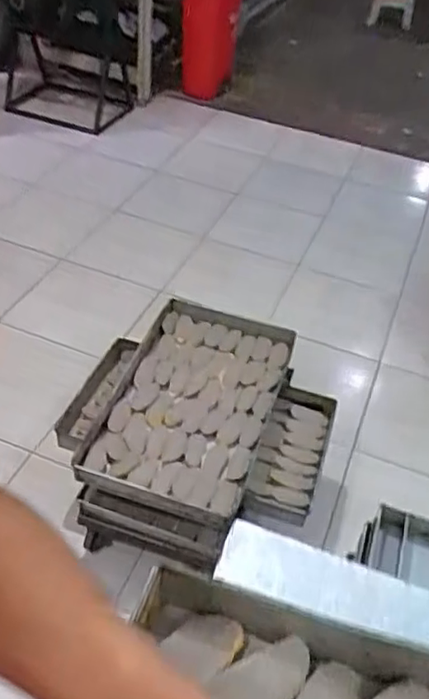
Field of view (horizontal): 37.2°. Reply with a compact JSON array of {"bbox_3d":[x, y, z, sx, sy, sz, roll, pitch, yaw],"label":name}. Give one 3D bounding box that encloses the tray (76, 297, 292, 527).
[{"bbox_3d":[-0.054,0.113,1.564,0.382,0.074,0.608,16,44,10],"label":"tray"}]

